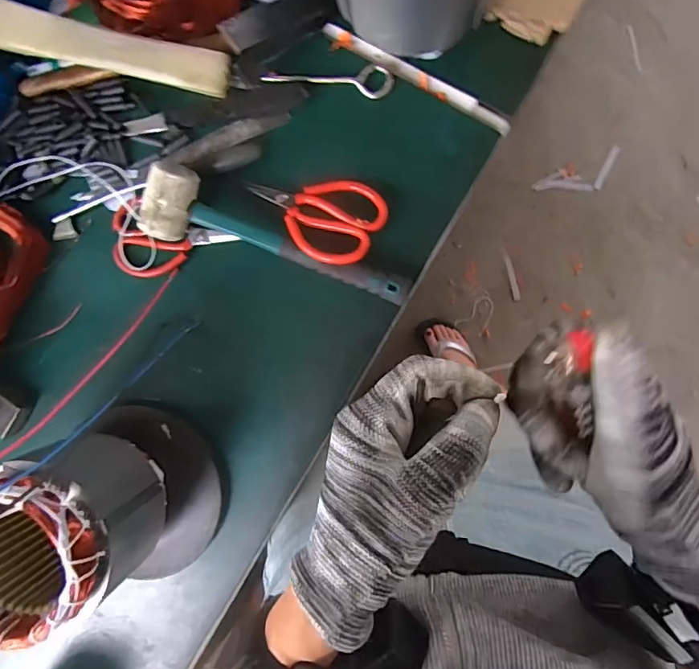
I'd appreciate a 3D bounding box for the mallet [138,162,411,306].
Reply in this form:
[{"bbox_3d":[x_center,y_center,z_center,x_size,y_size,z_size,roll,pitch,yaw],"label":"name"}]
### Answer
[{"bbox_3d":[-0.071,-0.100,0.505,0.277,0.057,0.071,18,95,6],"label":"mallet"}]

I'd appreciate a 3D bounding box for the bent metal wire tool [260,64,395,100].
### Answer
[{"bbox_3d":[-0.023,-0.263,0.512,0.137,0.014,0.028,3,95,7],"label":"bent metal wire tool"}]

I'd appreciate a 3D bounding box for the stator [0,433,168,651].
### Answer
[{"bbox_3d":[-0.268,0.184,0.474,0.140,0.170,0.135,0,93,7],"label":"stator"}]

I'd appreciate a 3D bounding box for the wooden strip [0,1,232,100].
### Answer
[{"bbox_3d":[-0.296,-0.288,0.474,0.349,0.028,0.039,8,96,-10],"label":"wooden strip"}]

